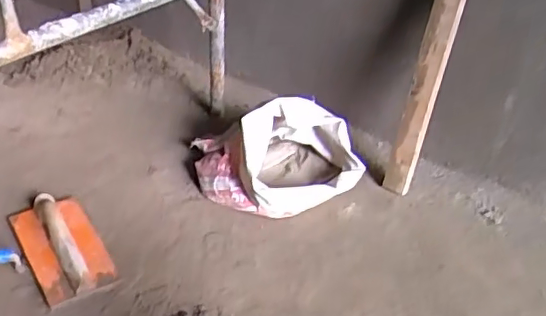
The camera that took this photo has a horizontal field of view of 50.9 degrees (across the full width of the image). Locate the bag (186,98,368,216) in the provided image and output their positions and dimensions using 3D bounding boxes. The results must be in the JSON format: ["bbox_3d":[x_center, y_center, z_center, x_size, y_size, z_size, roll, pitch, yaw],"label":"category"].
[{"bbox_3d":[-0.006,-0.034,1.551,0.392,0.214,0.356,-13,41,-21],"label":"bag"}]

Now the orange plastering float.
[{"bbox_3d":[-0.482,0.196,1.313,0.165,0.052,0.333,-21,45,-29],"label":"orange plastering float"}]

